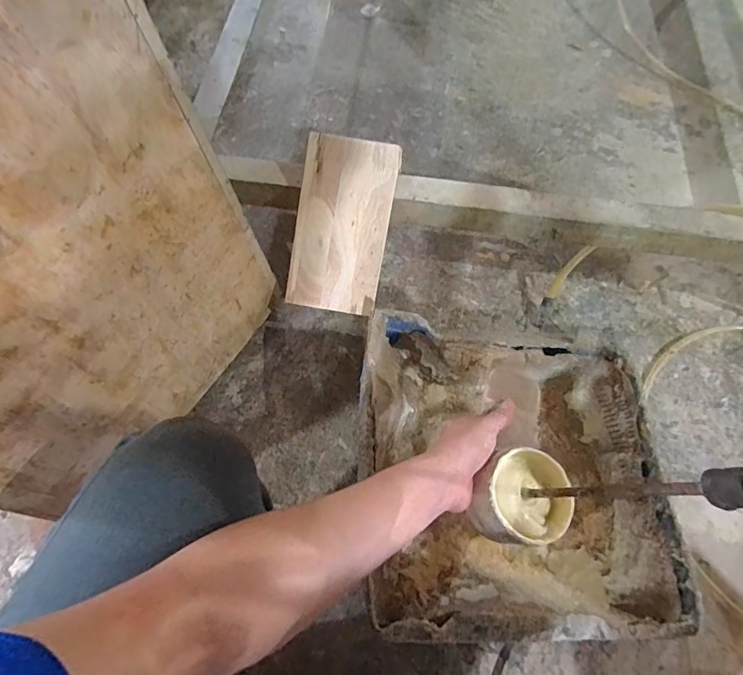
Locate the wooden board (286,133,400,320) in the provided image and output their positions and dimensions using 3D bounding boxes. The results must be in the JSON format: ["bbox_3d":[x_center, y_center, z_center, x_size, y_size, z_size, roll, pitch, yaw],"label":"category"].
[{"bbox_3d":[-0.041,-0.158,0.664,0.130,0.010,0.238,10,99,-1],"label":"wooden board"}]

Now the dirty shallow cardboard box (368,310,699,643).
[{"bbox_3d":[0.173,0.171,0.630,0.363,0.159,0.383,1,66,-1],"label":"dirty shallow cardboard box"}]

